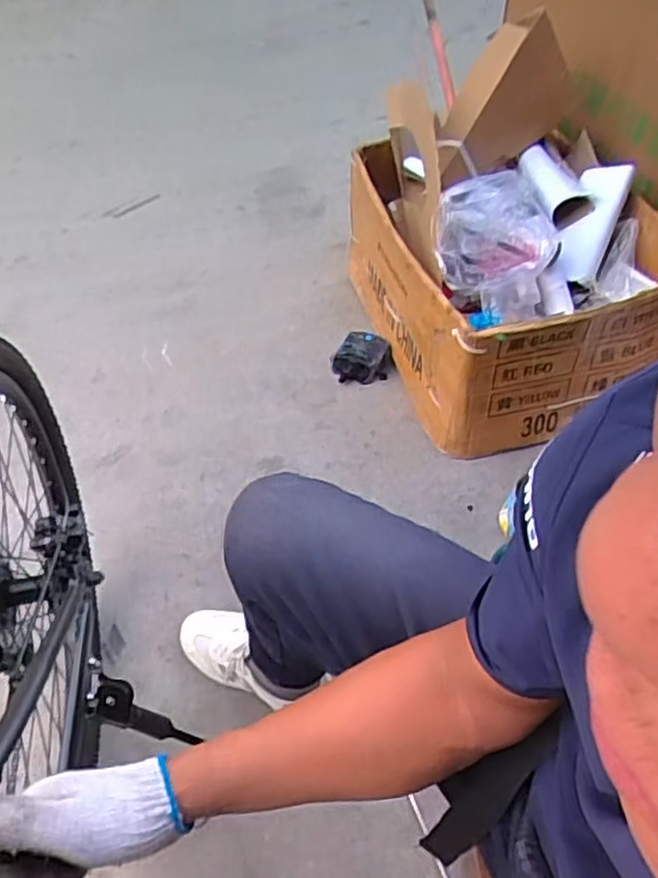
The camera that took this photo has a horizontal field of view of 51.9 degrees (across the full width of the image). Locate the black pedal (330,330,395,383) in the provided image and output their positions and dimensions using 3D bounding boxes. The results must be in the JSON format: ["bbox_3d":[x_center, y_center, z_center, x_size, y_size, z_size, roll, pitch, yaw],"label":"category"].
[{"bbox_3d":[0.068,-0.166,1.422,0.128,0.071,0.094,-6,52,-2],"label":"black pedal"}]

